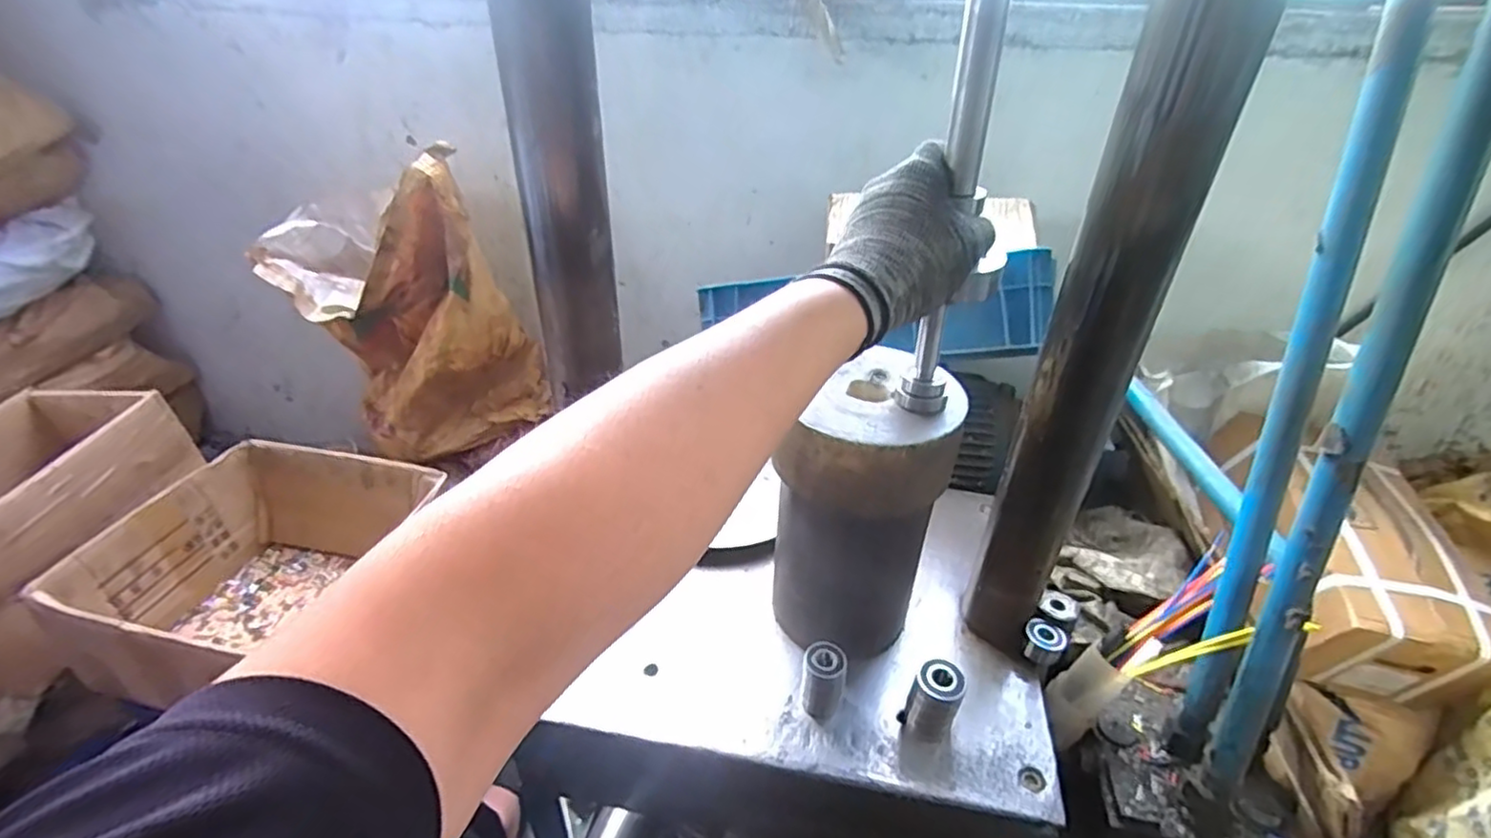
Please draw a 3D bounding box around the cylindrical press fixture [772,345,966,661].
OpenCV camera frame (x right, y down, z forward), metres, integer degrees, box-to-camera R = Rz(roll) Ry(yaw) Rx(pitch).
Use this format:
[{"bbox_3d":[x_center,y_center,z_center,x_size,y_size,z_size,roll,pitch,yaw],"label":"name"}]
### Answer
[{"bbox_3d":[0.098,0.084,0.569,0.125,0.241,0.138,16,37,20],"label":"cylindrical press fixture"}]

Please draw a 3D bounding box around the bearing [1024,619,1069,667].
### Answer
[{"bbox_3d":[0.276,0.207,0.612,0.034,0.025,0.030,24,40,29],"label":"bearing"}]

